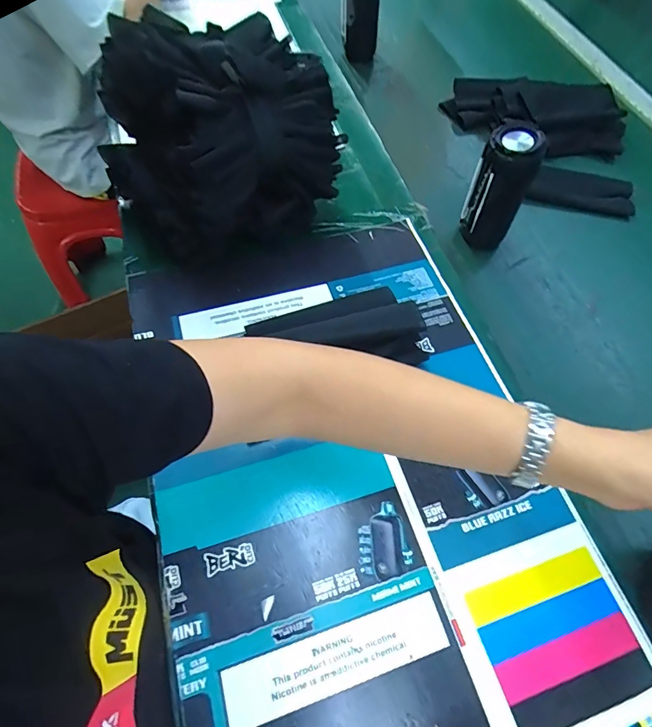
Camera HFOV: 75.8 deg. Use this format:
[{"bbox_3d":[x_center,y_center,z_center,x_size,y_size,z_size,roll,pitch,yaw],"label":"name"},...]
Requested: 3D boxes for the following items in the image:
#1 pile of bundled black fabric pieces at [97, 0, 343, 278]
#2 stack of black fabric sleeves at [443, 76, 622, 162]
[{"bbox_3d":[-0.122,-0.255,0.481,0.224,0.180,0.213,-35,70,-19],"label":"pile of bundled black fabric pieces"},{"bbox_3d":[0.343,-0.411,0.695,0.282,0.065,0.131,10,63,2],"label":"stack of black fabric sleeves"}]

